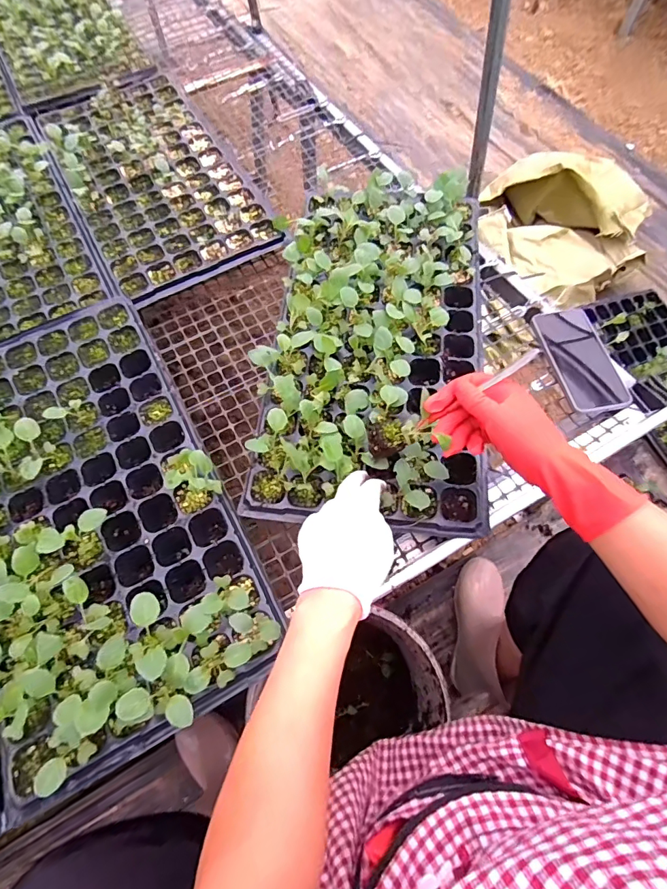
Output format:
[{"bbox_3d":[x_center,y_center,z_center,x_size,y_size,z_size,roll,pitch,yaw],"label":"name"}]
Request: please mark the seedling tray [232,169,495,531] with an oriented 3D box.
[{"bbox_3d":[0.053,-0.156,0.559,0.275,0.085,0.502,3,68,0],"label":"seedling tray"}]

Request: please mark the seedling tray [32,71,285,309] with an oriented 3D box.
[{"bbox_3d":[-0.314,-0.469,0.754,0.268,0.060,0.511,-28,68,-12],"label":"seedling tray"}]

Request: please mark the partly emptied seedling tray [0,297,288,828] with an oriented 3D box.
[{"bbox_3d":[-0.292,0.050,0.500,0.285,0.087,0.544,-28,68,-12],"label":"partly emptied seedling tray"}]

